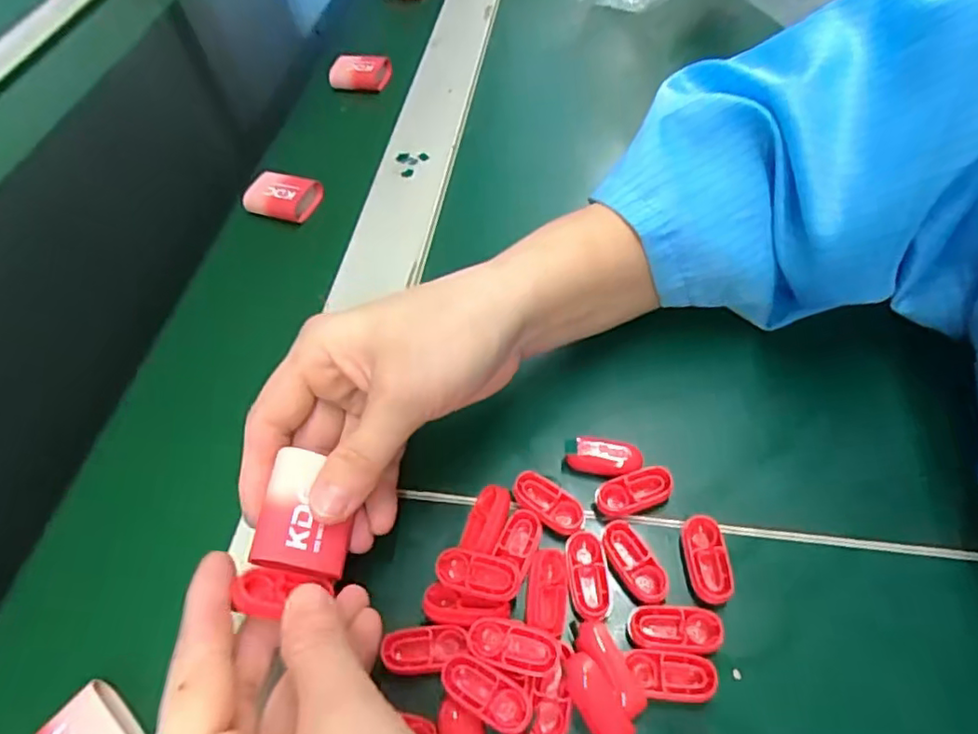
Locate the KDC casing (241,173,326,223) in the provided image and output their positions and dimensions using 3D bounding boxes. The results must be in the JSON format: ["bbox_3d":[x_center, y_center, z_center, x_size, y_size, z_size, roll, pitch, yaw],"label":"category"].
[{"bbox_3d":[-0.139,-0.115,0.396,0.045,0.018,0.029,10,57,14],"label":"KDC casing"}]

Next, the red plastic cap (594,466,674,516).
[{"bbox_3d":[0.064,0.055,0.258,0.033,0.013,0.015,-13,54,-3],"label":"red plastic cap"}]

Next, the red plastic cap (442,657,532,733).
[{"bbox_3d":[-0.001,0.117,0.210,0.033,0.011,0.014,21,60,20],"label":"red plastic cap"}]

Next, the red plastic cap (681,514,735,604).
[{"bbox_3d":[0.088,0.078,0.240,0.016,0.010,0.034,-6,54,2],"label":"red plastic cap"}]

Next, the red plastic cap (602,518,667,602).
[{"bbox_3d":[0.059,0.080,0.242,0.014,0.010,0.036,-26,56,-11],"label":"red plastic cap"}]

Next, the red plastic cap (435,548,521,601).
[{"bbox_3d":[-0.004,0.083,0.233,0.033,0.011,0.016,12,57,15],"label":"red plastic cap"}]

